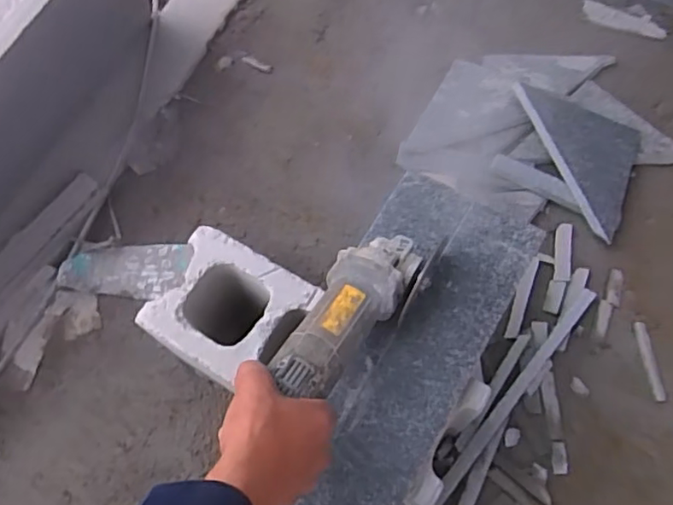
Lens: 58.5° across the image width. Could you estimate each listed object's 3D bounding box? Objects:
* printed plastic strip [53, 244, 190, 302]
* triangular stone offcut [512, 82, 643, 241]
[{"bbox_3d":[-0.319,0.031,0.912,0.192,0.010,0.082,-3,73,-4],"label":"printed plastic strip"},{"bbox_3d":[0.394,-0.161,0.920,0.145,0.020,0.259,-22,80,-14],"label":"triangular stone offcut"}]

